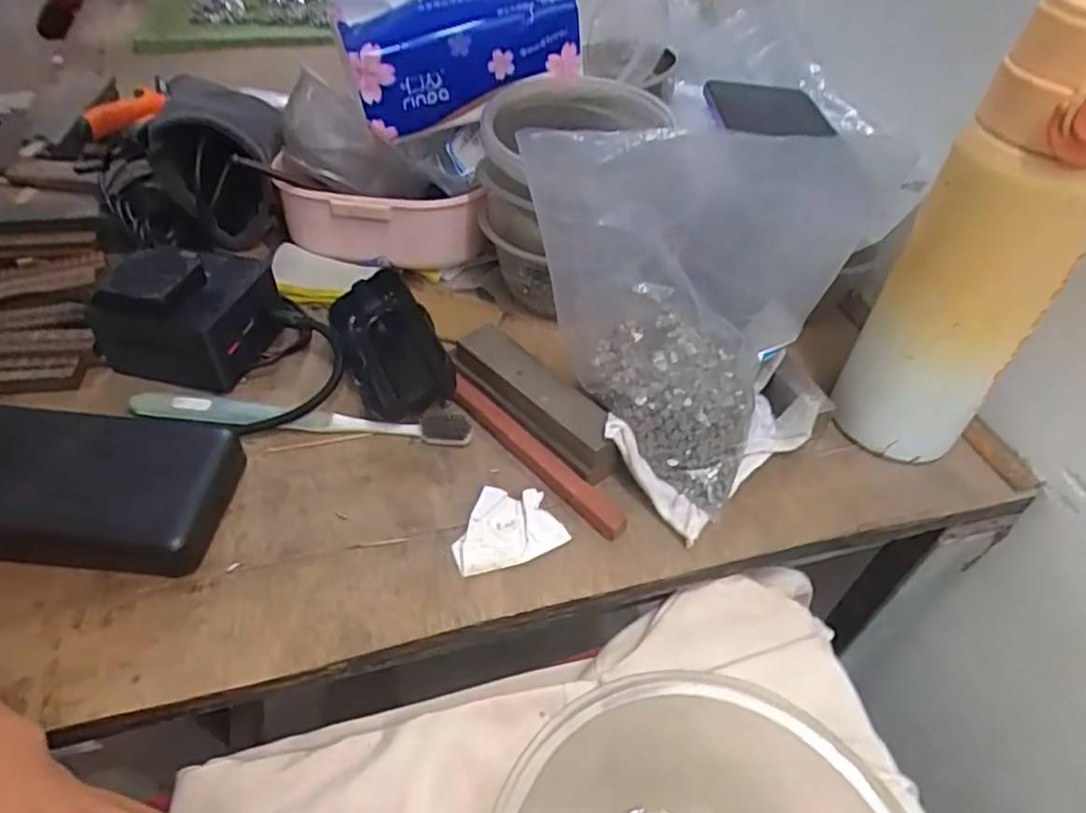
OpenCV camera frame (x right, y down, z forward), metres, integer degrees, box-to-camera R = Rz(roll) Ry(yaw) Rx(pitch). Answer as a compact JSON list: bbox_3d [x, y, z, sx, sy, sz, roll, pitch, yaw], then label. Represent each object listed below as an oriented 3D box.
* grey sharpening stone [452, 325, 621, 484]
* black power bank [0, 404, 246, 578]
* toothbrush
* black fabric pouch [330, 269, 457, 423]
[{"bbox_3d":[-0.004,-0.004,0.380,0.032,0.028,0.112,-33,56,-31],"label":"grey sharpening stone"},{"bbox_3d":[-0.227,0.034,0.327,0.146,0.028,0.079,4,45,-1],"label":"black power bank"},{"bbox_3d":[-0.131,0.007,0.375,0.183,0.012,0.020,4,49,0],"label":"toothbrush"},{"bbox_3d":[-0.090,-0.037,0.402,0.050,0.030,0.108,-18,50,-21],"label":"black fabric pouch"}]

